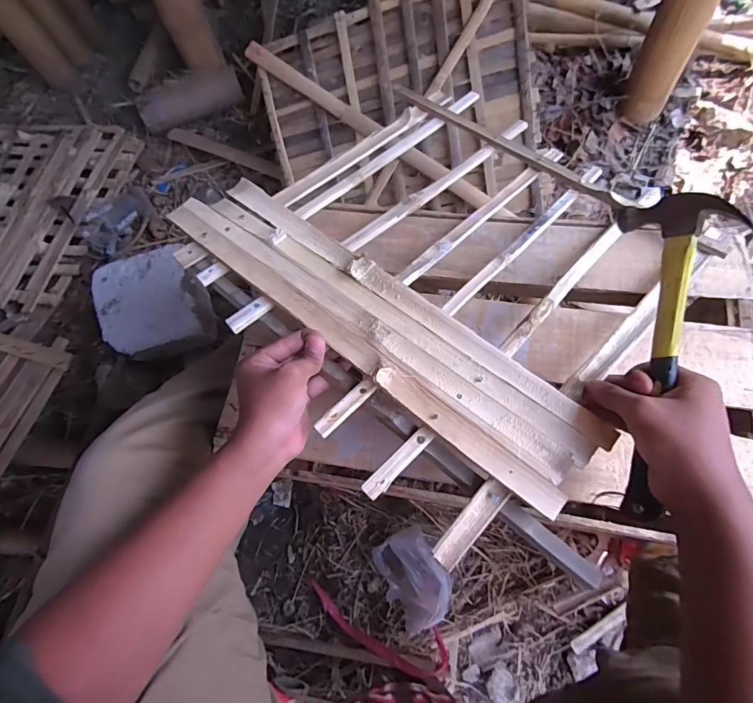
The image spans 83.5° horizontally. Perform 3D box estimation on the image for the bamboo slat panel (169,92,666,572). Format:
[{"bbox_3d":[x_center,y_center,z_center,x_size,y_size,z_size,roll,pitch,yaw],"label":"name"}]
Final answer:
[{"bbox_3d":[0.092,-0.107,0.498,0.490,0.038,0.496,-32,64,-20],"label":"bamboo slat panel"}]

